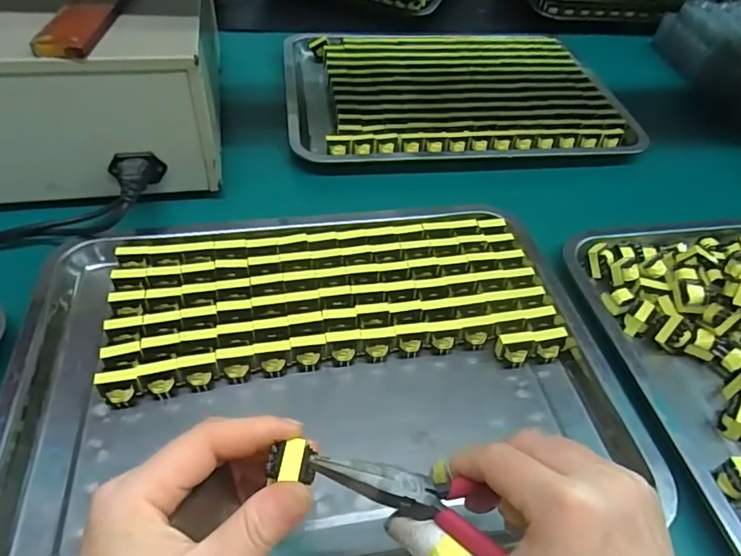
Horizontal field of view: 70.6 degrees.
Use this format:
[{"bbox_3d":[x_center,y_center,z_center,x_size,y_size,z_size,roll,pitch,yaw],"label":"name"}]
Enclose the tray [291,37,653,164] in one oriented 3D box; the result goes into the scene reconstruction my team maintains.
[{"bbox_3d":[0.096,-0.226,0.636,0.384,0.033,0.256,-1,50,-7],"label":"tray"}]

